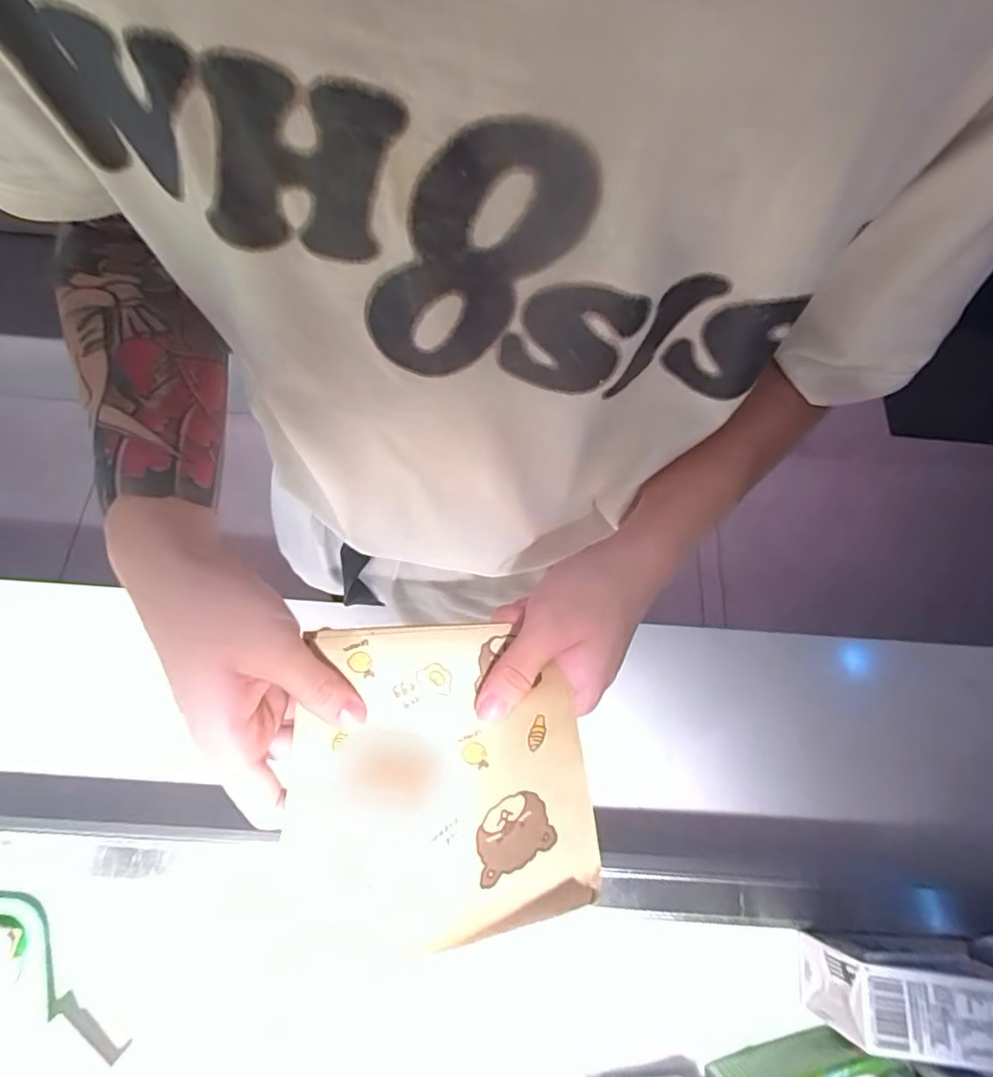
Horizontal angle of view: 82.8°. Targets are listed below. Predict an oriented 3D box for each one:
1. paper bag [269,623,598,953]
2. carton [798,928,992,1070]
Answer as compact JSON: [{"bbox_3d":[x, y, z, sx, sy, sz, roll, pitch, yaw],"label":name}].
[{"bbox_3d":[-0.031,0.104,0.261,0.137,0.029,0.134,-10,55,7],"label":"paper bag"},{"bbox_3d":[0.249,0.268,0.332,0.107,0.067,0.045,8,69,1],"label":"carton"}]

